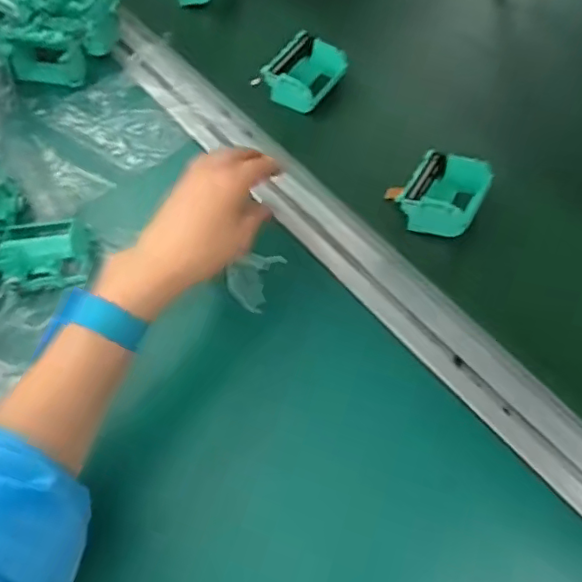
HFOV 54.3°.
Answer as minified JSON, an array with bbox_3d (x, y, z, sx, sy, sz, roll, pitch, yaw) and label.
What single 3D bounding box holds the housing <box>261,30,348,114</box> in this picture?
[{"bbox_3d":[0.015,-0.219,0.569,0.061,0.034,0.080,29,68,17],"label":"housing"}]

